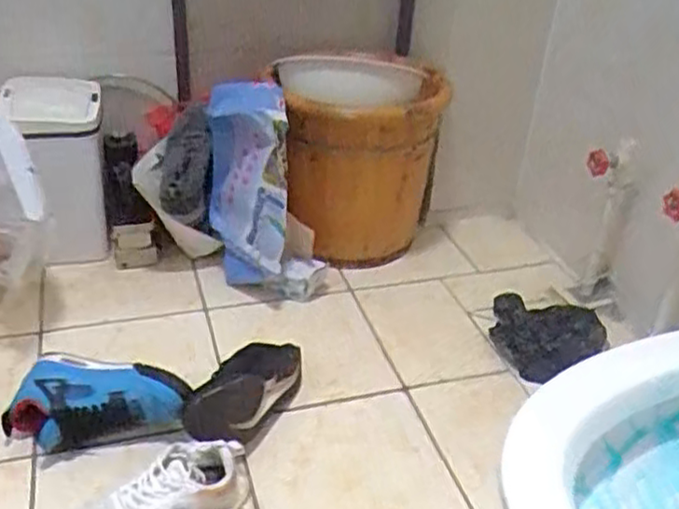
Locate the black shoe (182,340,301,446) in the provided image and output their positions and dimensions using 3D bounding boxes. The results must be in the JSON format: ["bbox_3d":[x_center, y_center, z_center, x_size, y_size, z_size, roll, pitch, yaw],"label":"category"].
[{"bbox_3d":[-0.157,0.211,1.121,0.123,0.114,0.253,16,35,19],"label":"black shoe"}]

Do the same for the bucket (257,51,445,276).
[{"bbox_3d":[0.049,-0.186,1.447,0.287,0.403,0.314,11,33,12],"label":"bucket"}]

